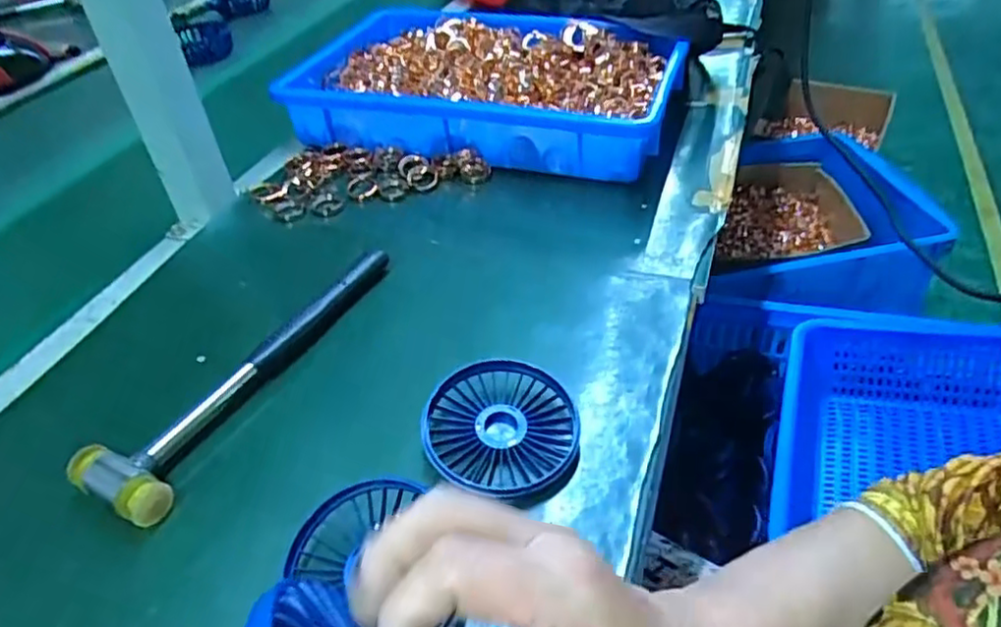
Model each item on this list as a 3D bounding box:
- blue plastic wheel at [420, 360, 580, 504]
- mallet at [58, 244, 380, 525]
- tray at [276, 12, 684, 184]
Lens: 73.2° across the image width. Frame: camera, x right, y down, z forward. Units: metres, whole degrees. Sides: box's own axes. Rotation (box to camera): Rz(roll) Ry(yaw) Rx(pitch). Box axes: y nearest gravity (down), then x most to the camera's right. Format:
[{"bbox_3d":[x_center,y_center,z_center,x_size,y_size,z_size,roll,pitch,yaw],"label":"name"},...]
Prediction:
[{"bbox_3d":[0.002,0.063,0.382,0.084,0.019,0.078,-2,43,2],"label":"blue plastic wheel"},{"bbox_3d":[-0.160,0.031,0.436,0.059,0.025,0.232,18,47,21],"label":"mallet"},{"bbox_3d":[-0.013,-0.223,0.669,0.349,0.071,0.215,10,45,14],"label":"tray"}]

